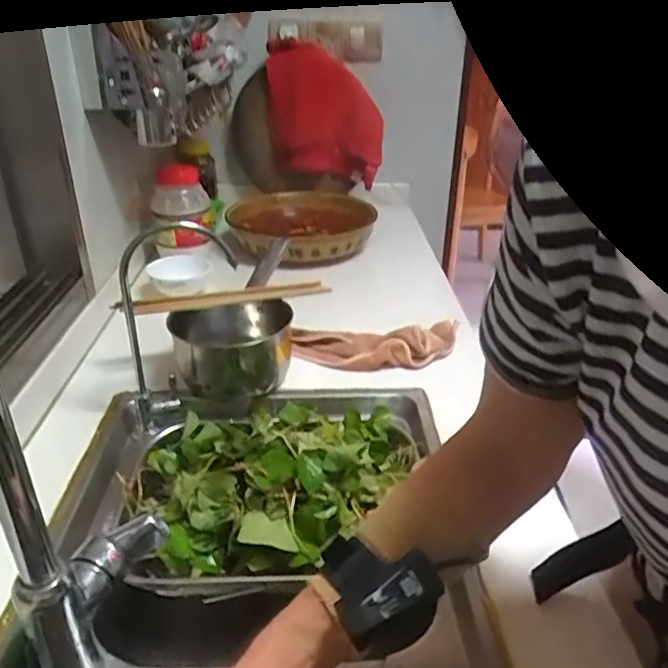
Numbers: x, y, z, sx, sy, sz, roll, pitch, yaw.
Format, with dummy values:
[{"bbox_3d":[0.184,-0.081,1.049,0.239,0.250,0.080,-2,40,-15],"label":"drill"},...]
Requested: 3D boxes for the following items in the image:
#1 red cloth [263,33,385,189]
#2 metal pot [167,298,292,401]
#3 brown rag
[{"bbox_3d":[-0.016,-0.479,1.263,0.242,0.265,0.146,0,29,0],"label":"red cloth"},{"bbox_3d":[-0.129,0.015,0.782,0.142,0.085,0.138,-24,37,-37],"label":"metal pot"},{"bbox_3d":[0.064,0.010,0.849,0.244,0.045,0.099,-1,29,-3],"label":"brown rag"}]

